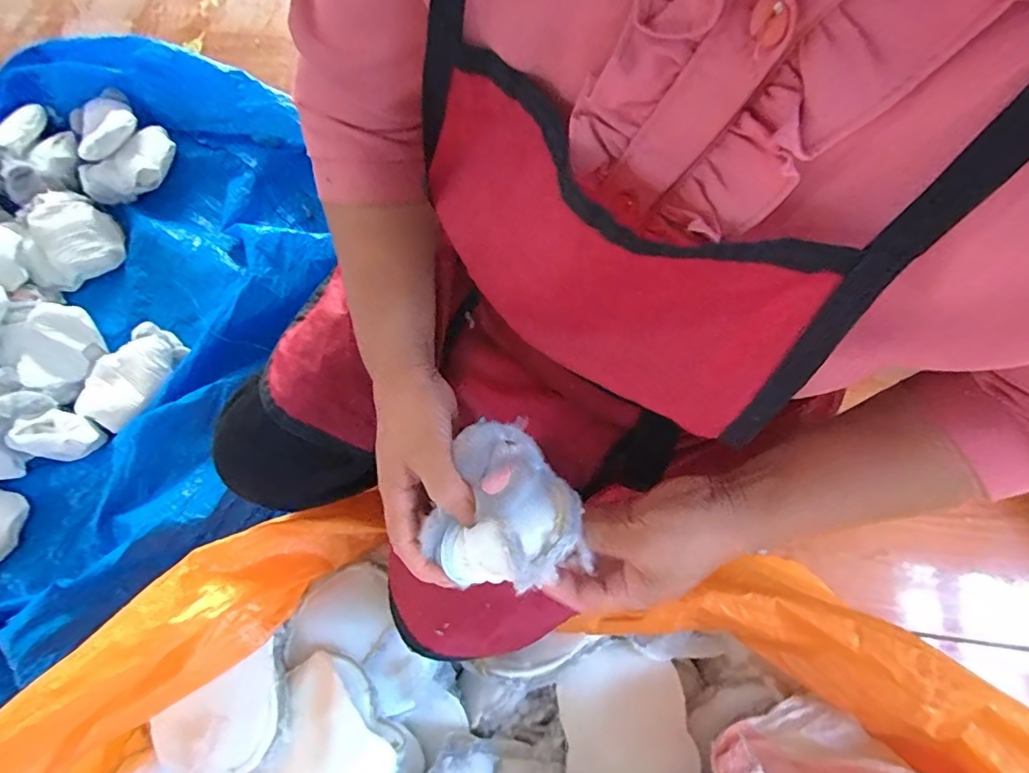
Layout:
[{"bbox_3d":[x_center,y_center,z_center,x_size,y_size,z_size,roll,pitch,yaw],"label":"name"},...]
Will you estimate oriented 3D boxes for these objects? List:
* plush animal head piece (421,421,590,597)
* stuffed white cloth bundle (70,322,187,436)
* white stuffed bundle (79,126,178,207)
[{"bbox_3d":[-0.009,0.075,0.326,0.098,0.043,0.107,0,76,2],"label":"plush animal head piece"},{"bbox_3d":[-0.655,-0.015,0.861,0.117,0.048,0.184,36,80,10],"label":"stuffed white cloth bundle"},{"bbox_3d":[-0.720,-0.412,0.946,0.092,0.037,0.180,46,77,-17],"label":"white stuffed bundle"}]

